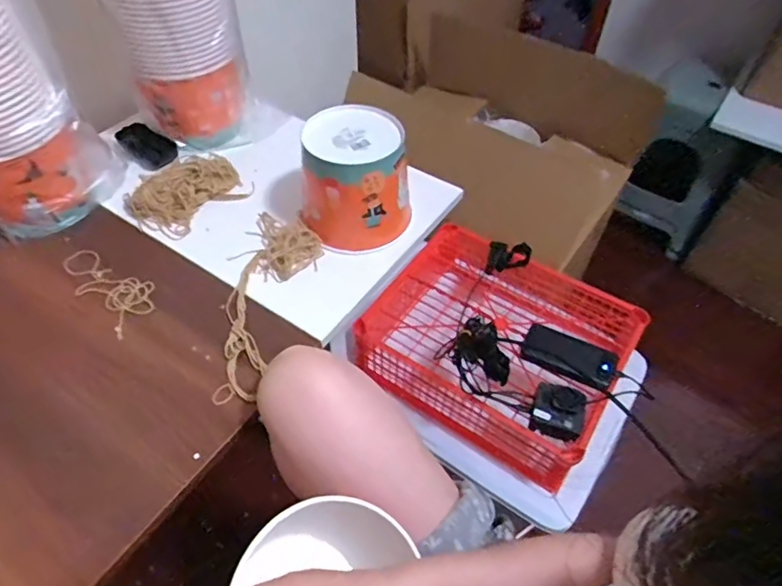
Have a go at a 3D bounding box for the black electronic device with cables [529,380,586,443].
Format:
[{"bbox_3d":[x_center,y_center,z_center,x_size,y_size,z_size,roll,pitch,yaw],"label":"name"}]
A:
[{"bbox_3d":[0.263,0.190,0.819,0.079,0.063,0.070,15,53,10],"label":"black electronic device with cables"}]

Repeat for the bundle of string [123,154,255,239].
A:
[{"bbox_3d":[-0.286,-0.145,0.728,0.164,0.042,0.111,-30,58,-23],"label":"bundle of string"}]

